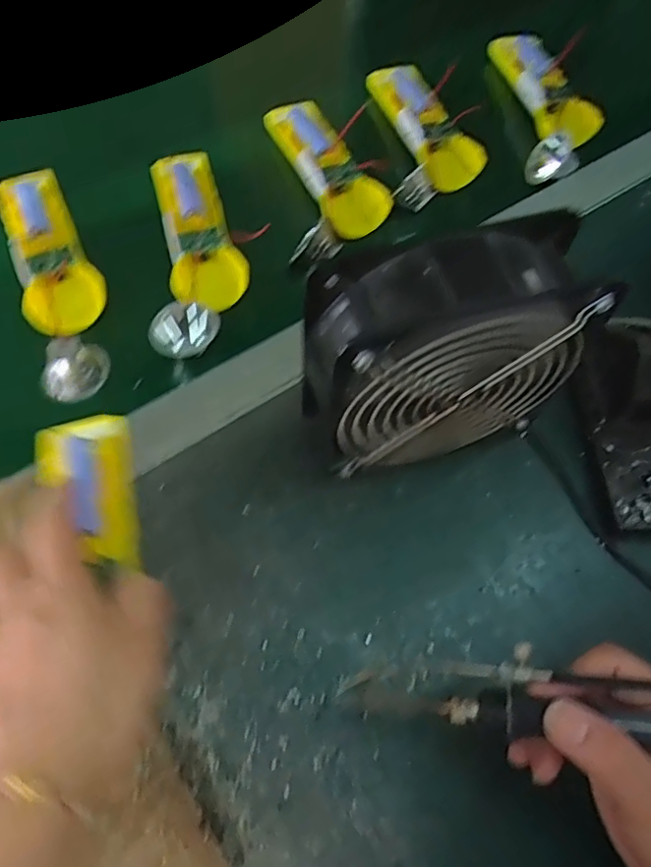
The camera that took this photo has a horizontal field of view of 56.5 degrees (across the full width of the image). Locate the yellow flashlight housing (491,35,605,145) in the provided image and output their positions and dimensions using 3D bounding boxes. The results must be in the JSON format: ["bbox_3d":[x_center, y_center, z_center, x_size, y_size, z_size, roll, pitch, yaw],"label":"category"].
[{"bbox_3d":[0.182,-0.290,0.506,0.041,0.025,0.136,-11,61,-9],"label":"yellow flashlight housing"}]

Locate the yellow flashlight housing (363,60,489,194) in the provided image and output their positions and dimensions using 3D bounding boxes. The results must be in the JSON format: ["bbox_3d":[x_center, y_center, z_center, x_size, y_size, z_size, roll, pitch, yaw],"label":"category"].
[{"bbox_3d":[0.083,-0.256,0.498,0.047,0.025,0.136,-17,64,-11],"label":"yellow flashlight housing"}]

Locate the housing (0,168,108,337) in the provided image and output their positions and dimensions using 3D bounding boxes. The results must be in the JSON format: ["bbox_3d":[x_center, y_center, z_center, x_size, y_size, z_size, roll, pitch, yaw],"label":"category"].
[{"bbox_3d":[-0.203,-0.137,0.444,0.052,0.026,0.150,-21,65,-14],"label":"housing"}]

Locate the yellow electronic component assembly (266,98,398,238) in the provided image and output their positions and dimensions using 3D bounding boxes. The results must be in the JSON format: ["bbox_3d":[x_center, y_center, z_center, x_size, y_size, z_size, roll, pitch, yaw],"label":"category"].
[{"bbox_3d":[-0.001,-0.219,0.483,0.048,0.026,0.146,-24,65,-15],"label":"yellow electronic component assembly"}]

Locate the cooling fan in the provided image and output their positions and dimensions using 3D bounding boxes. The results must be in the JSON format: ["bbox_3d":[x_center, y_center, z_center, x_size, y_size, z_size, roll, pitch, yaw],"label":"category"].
[{"bbox_3d":[0.055,-0.033,0.332,0.143,0.164,0.050,-12,63,-9],"label":"cooling fan"}]

